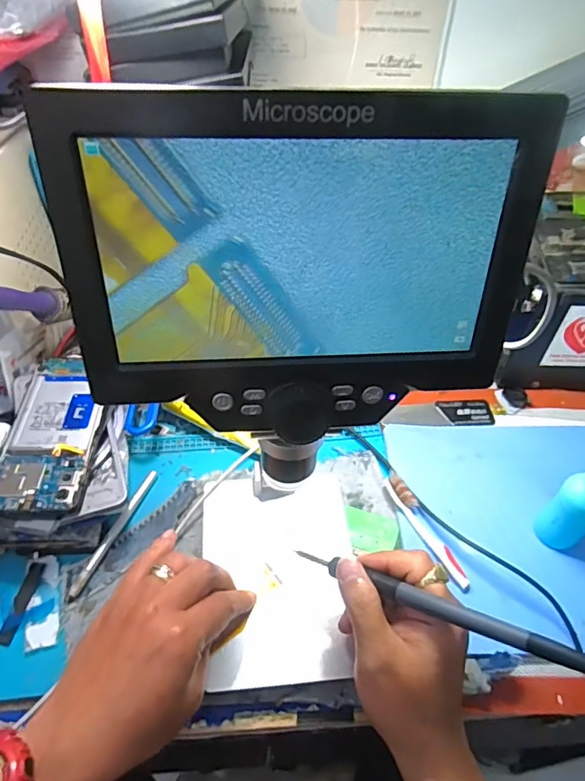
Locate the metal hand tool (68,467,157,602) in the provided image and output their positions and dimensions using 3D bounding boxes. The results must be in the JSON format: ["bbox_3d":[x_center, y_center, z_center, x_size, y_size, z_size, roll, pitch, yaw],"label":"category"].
[{"bbox_3d":[-0.148,0.117,0.428,0.009,0.005,0.120,18,51,12],"label":"metal hand tool"}]

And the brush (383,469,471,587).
[{"bbox_3d":[0.112,0.114,0.429,0.012,0.021,0.107,-22,54,-20],"label":"brush"}]

